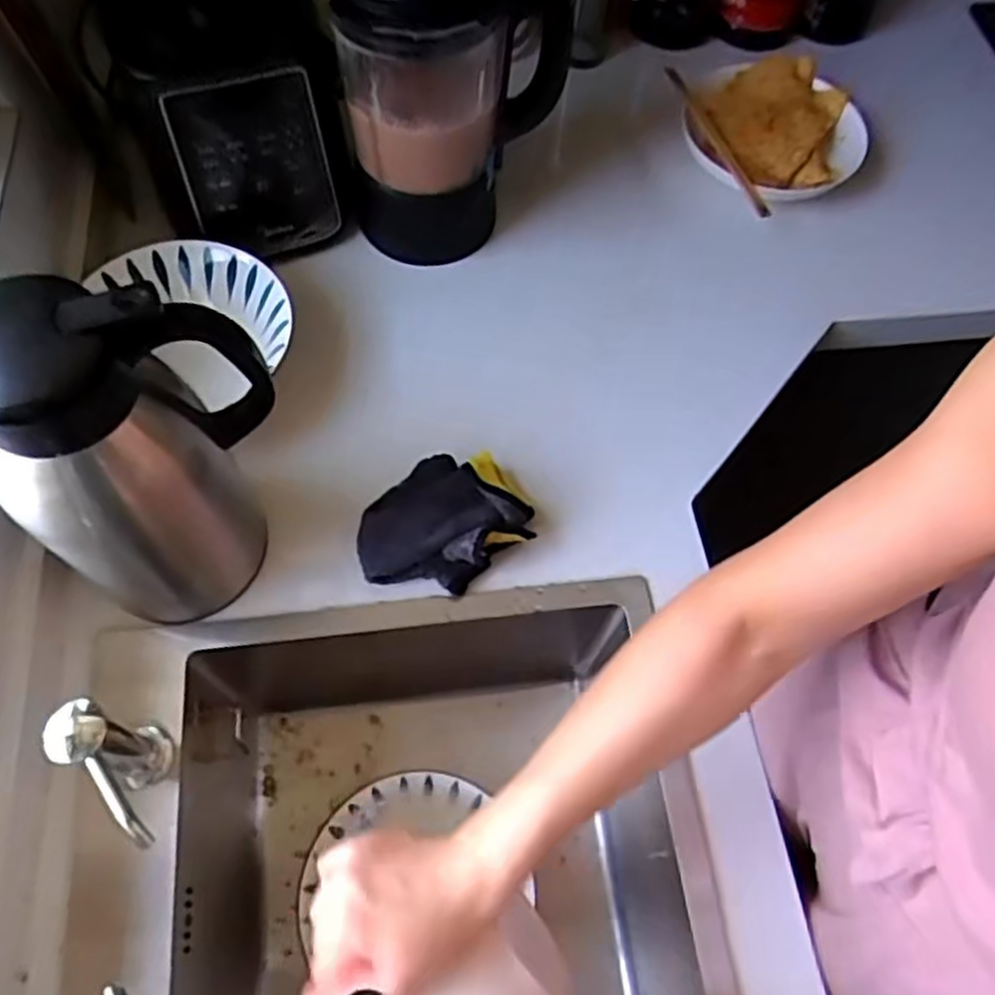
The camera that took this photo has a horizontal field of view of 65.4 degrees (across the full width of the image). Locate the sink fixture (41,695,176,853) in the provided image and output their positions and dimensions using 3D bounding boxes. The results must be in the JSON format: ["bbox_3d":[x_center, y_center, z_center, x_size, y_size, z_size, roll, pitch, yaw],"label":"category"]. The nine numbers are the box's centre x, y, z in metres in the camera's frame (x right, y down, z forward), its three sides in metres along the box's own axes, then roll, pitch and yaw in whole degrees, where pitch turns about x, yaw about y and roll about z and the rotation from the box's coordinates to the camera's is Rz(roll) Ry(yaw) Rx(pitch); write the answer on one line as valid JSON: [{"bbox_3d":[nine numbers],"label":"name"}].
[{"bbox_3d":[-0.245,0.184,0.528,0.107,0.121,0.041,38,67,15],"label":"sink fixture"}]

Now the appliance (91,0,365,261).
[{"bbox_3d":[-0.236,-0.364,0.729,0.178,0.238,0.181,-12,64,-9],"label":"appliance"}]

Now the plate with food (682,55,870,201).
[{"bbox_3d":[0.304,-0.399,0.854,0.194,0.048,0.199,1,63,-2],"label":"plate with food"}]

